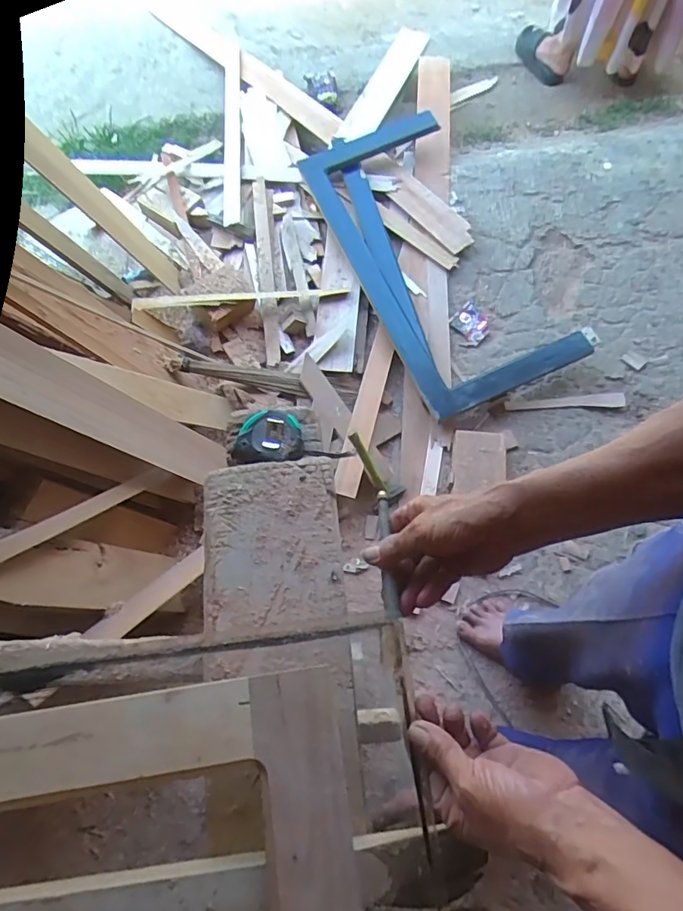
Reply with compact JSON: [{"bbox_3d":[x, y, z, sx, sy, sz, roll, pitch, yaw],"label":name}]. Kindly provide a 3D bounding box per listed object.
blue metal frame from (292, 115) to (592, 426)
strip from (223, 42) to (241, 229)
[{"bbox_3d":[0.237,-0.554,1.425,0.452,0.115,0.899,-31,75,5],"label":"blue metal frame"},{"bbox_3d":[-0.345,-1.049,1.645,0.055,0.017,0.845,-4,70,-2],"label":"strip"}]

